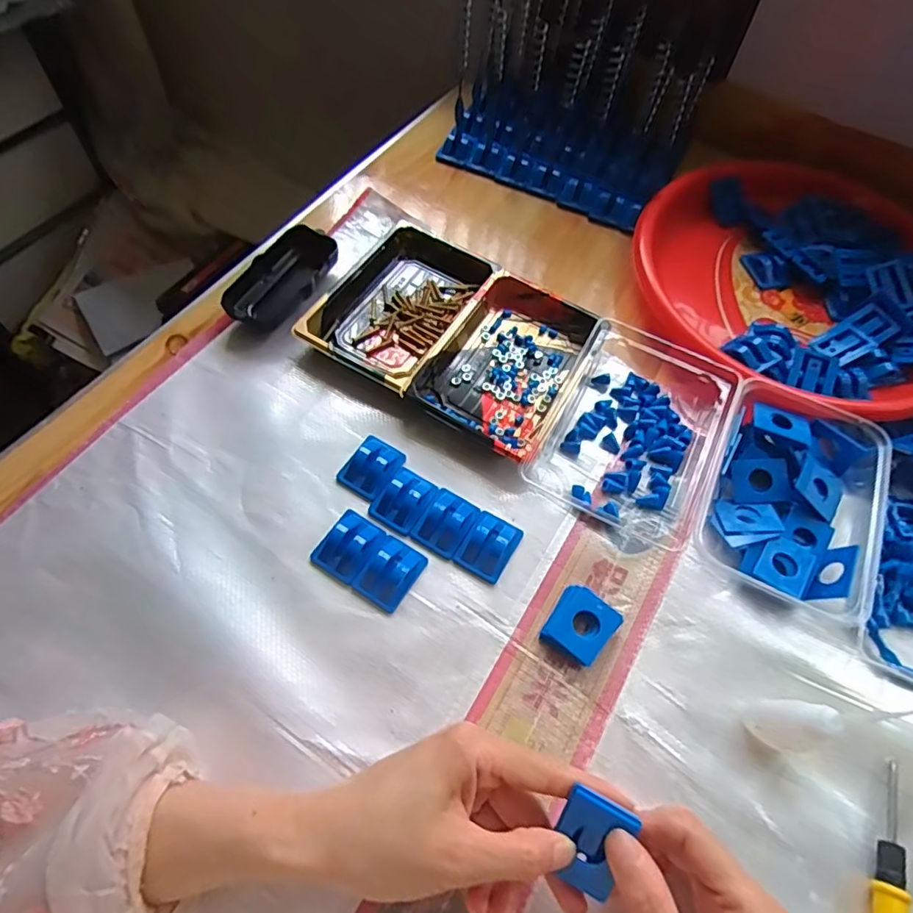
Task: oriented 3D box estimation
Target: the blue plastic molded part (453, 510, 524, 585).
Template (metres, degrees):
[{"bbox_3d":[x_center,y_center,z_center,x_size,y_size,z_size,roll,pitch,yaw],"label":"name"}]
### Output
[{"bbox_3d":[0.023,0.060,0.388,0.033,0.014,0.044,28,63,11],"label":"blue plastic molded part"}]

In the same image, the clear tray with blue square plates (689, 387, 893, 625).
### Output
[{"bbox_3d":[0.243,0.024,0.404,0.115,0.036,0.152,20,62,7],"label":"clear tray with blue square plates"}]

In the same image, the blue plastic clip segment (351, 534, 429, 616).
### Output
[{"bbox_3d":[-0.043,0.075,0.373,0.033,0.015,0.045,30,63,12],"label":"blue plastic clip segment"}]

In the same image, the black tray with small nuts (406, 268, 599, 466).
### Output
[{"bbox_3d":[0.039,-0.077,0.454,0.105,0.021,0.161,25,62,10],"label":"black tray with small nuts"}]

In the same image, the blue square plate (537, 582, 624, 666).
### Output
[{"bbox_3d":[0.081,0.110,0.365,0.039,0.013,0.043,31,64,13],"label":"blue square plate"}]

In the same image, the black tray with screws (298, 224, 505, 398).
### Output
[{"bbox_3d":[-0.046,-0.130,0.477,0.108,0.022,0.159,30,63,12],"label":"black tray with screws"}]

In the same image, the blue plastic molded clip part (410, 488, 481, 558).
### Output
[{"bbox_3d":[-0.007,0.045,0.394,0.034,0.012,0.043,28,63,11],"label":"blue plastic molded clip part"}]

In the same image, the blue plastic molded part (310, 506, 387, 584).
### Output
[{"bbox_3d":[-0.073,0.059,0.381,0.037,0.013,0.044,29,63,12],"label":"blue plastic molded part"}]

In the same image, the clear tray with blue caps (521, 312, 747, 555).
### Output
[{"bbox_3d":[0.139,-0.027,0.429,0.122,0.031,0.164,25,62,10],"label":"clear tray with blue caps"}]

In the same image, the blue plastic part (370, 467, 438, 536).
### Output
[{"bbox_3d":[-0.036,0.029,0.395,0.034,0.012,0.044,30,64,12],"label":"blue plastic part"}]

